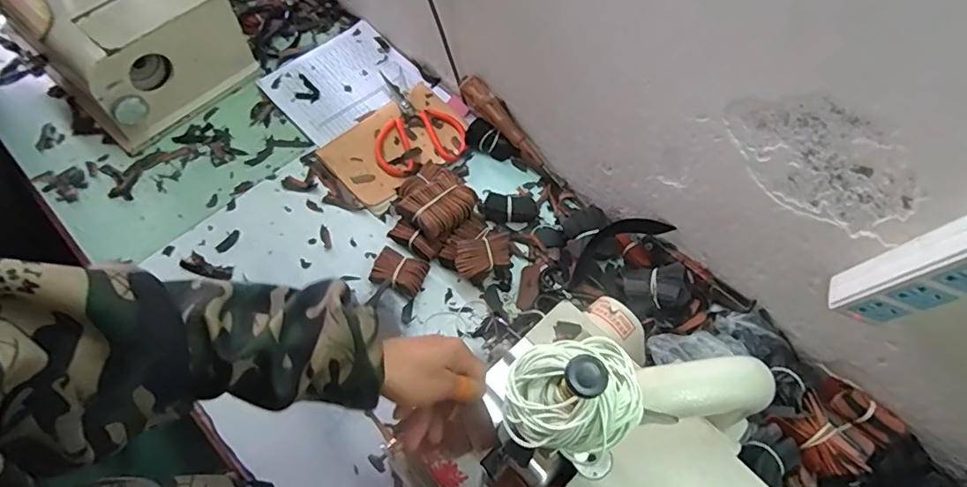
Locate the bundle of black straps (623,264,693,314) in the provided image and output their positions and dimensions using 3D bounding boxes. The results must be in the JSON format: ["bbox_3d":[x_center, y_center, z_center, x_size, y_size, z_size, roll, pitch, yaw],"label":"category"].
[{"bbox_3d":[0.212,0.053,0.638,0.072,0.037,0.064,-11,65,-8],"label":"bundle of black straps"}]

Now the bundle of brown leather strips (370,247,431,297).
[{"bbox_3d":[-0.109,0.038,0.682,0.067,0.028,0.046,21,65,8],"label":"bundle of brown leather strips"}]

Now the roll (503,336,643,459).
[{"bbox_3d":[0.053,0.090,0.309,0.080,0.036,0.064,-12,65,-8],"label":"roll"}]

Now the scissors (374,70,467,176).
[{"bbox_3d":[-0.114,-0.190,0.798,0.133,0.017,0.187,-20,66,-12],"label":"scissors"}]

